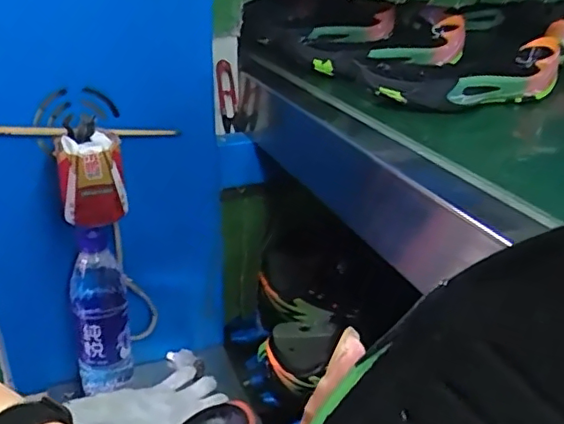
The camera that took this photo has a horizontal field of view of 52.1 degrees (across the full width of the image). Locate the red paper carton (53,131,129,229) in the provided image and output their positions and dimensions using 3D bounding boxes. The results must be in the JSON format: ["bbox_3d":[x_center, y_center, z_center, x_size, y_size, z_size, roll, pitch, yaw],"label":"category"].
[{"bbox_3d":[-0.204,-0.035,0.617,0.065,0.087,0.059,-10,27,-24],"label":"red paper carton"}]

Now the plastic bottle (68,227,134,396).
[{"bbox_3d":[-0.218,0.121,0.693,0.063,0.206,0.055,-7,26,-19],"label":"plastic bottle"}]

